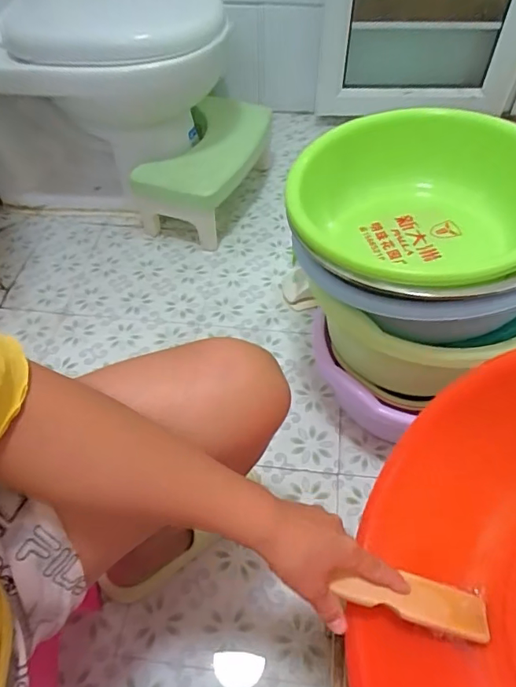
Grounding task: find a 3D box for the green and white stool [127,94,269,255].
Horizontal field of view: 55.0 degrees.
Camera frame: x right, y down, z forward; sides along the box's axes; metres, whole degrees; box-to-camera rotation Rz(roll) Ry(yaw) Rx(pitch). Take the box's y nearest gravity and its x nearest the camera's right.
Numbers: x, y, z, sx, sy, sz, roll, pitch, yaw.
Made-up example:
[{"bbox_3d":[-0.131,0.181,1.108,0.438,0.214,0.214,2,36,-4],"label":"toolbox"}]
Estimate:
[{"bbox_3d":[-0.118,-0.422,1.228,0.248,0.186,0.372,17,55,14],"label":"green and white stool"}]

